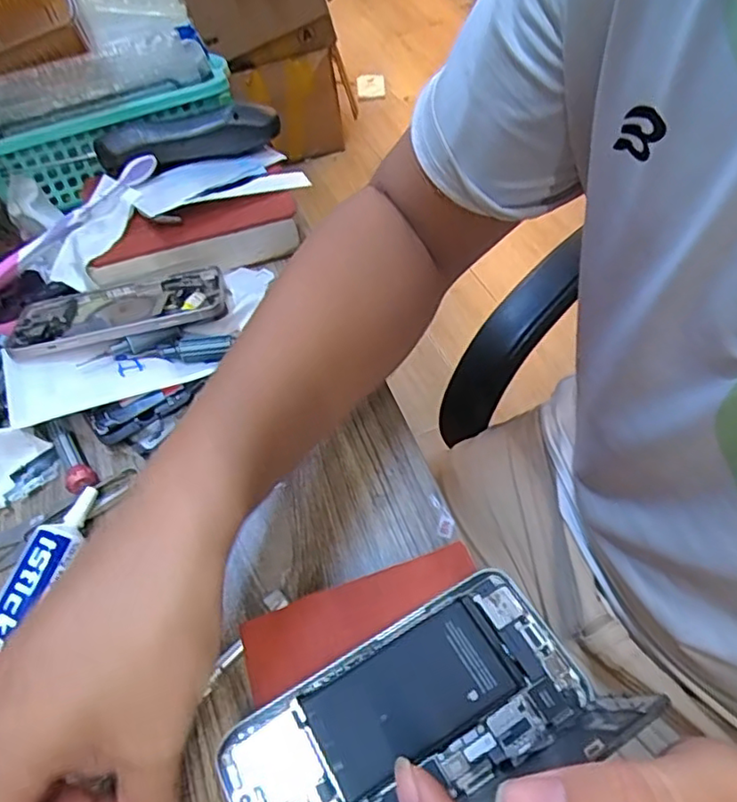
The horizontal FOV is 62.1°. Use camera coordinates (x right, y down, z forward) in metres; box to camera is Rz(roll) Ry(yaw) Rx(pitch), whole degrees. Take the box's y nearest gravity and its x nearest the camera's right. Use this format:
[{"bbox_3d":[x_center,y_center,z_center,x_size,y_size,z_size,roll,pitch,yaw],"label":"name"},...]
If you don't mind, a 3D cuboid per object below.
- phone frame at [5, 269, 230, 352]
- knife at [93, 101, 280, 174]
[{"bbox_3d":[-0.176,-0.065,0.438,0.146,0.012,0.074,-11,37,-2],"label":"phone frame"},{"bbox_3d":[-0.144,-0.210,0.486,0.141,0.033,0.042,-18,55,-7],"label":"knife"}]

